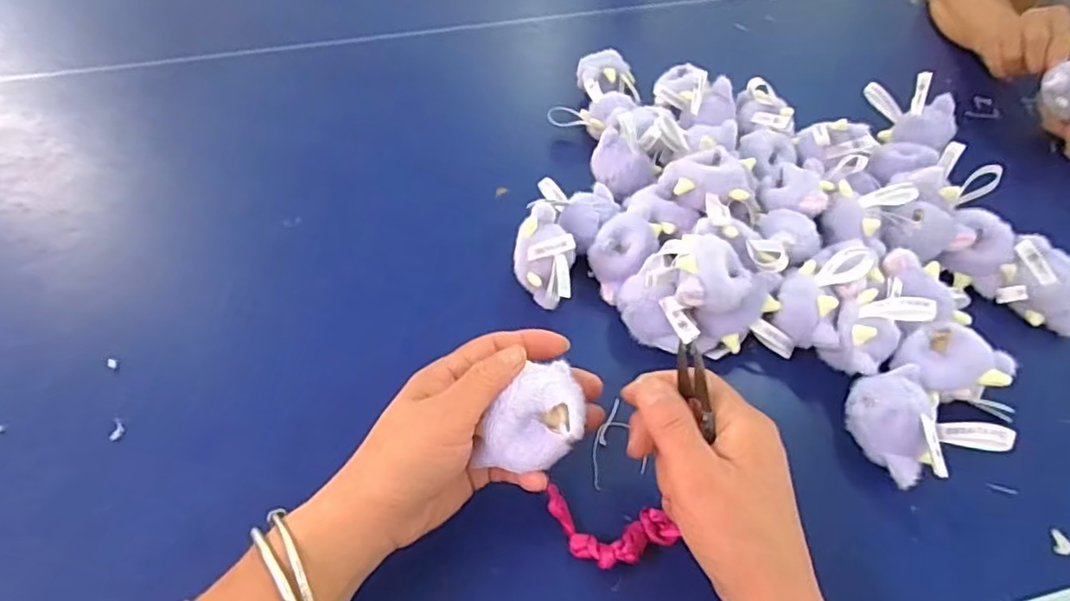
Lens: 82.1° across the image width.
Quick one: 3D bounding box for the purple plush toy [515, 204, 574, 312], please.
[{"bbox_3d":[0.008,-0.034,0.476,0.045,0.065,0.061,6,50,5],"label":"purple plush toy"}]

